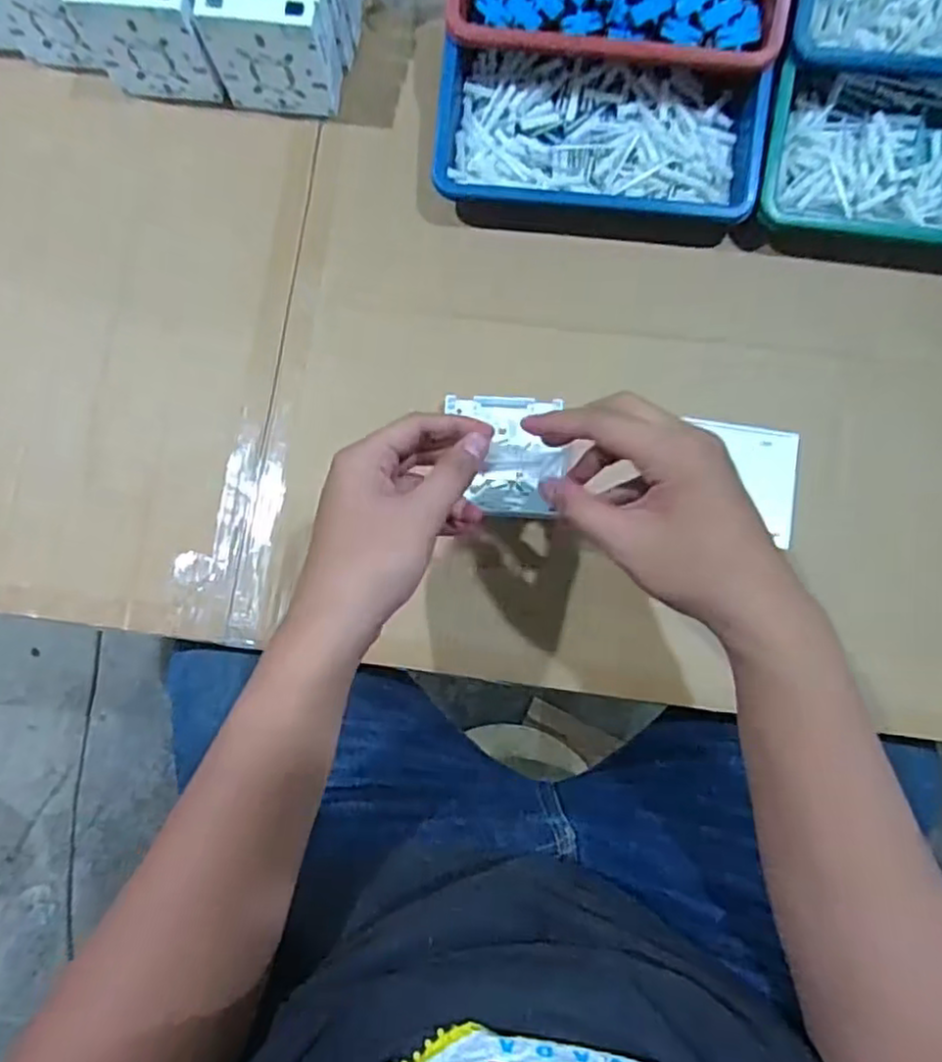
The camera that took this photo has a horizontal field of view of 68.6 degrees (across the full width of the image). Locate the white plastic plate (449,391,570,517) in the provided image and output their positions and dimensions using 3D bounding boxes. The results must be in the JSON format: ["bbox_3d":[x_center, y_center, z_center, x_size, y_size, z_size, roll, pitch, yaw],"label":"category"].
[{"bbox_3d":[0.026,-0.054,0.497,0.083,0.006,0.087,1,80,2],"label":"white plastic plate"}]

